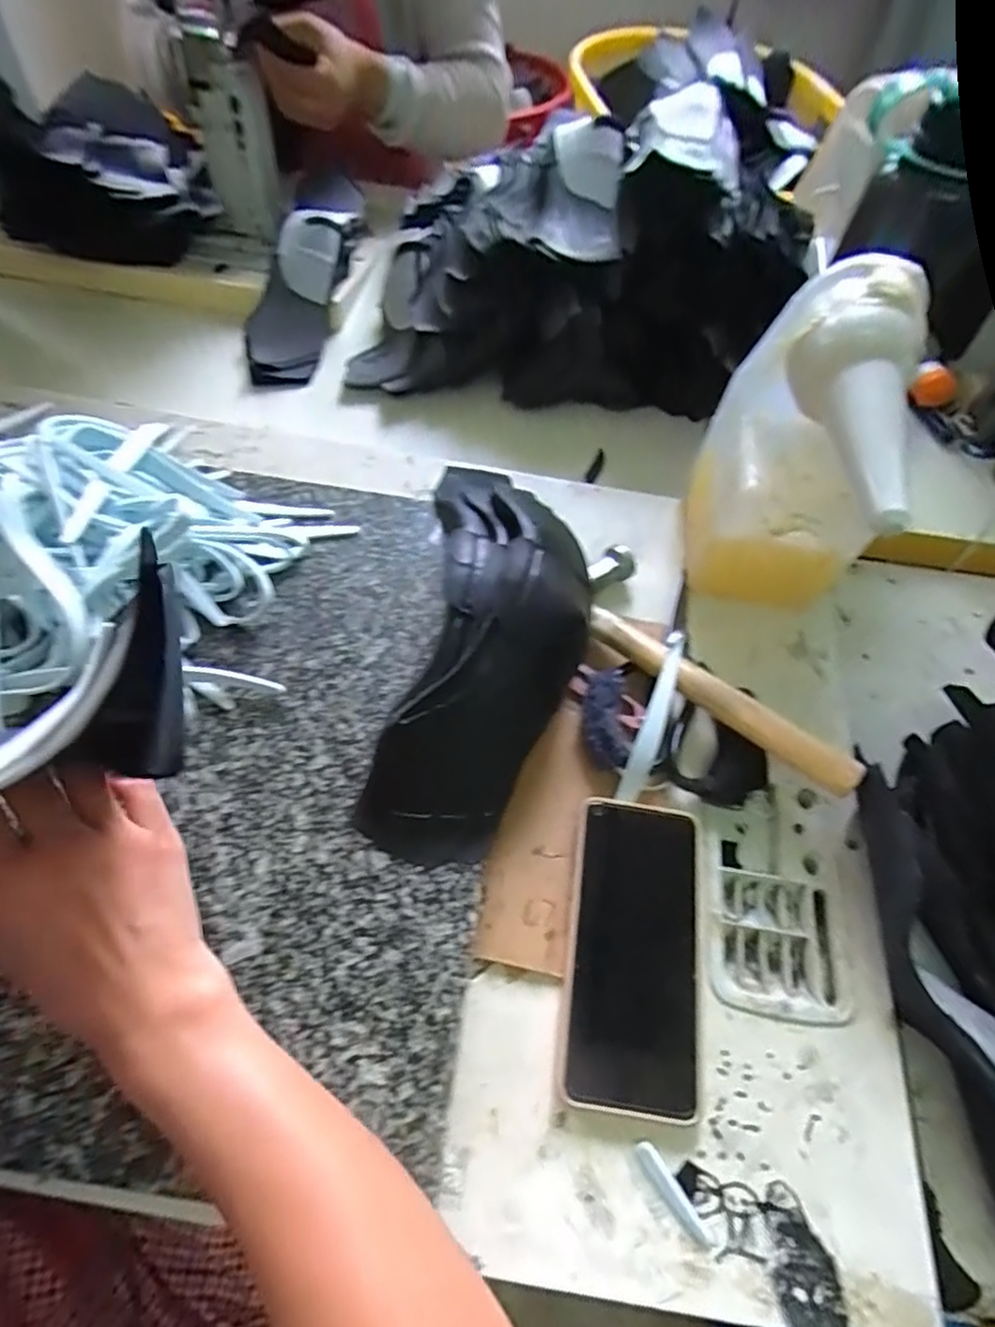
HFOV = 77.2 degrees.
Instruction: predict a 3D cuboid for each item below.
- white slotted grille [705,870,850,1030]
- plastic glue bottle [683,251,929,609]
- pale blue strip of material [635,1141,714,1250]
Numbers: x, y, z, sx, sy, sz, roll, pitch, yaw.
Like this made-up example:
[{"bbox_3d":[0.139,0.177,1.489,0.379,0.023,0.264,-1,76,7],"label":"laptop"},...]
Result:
[{"bbox_3d":[0.167,0.171,0.380,0.080,0.014,0.079,7,59,0],"label":"white slotted grille"},{"bbox_3d":[0.199,-0.126,0.428,0.124,0.203,0.168,26,61,11],"label":"plastic glue bottle"},{"bbox_3d":[0.088,0.264,0.311,0.009,0.004,0.050,-31,66,-20],"label":"pale blue strip of material"}]

